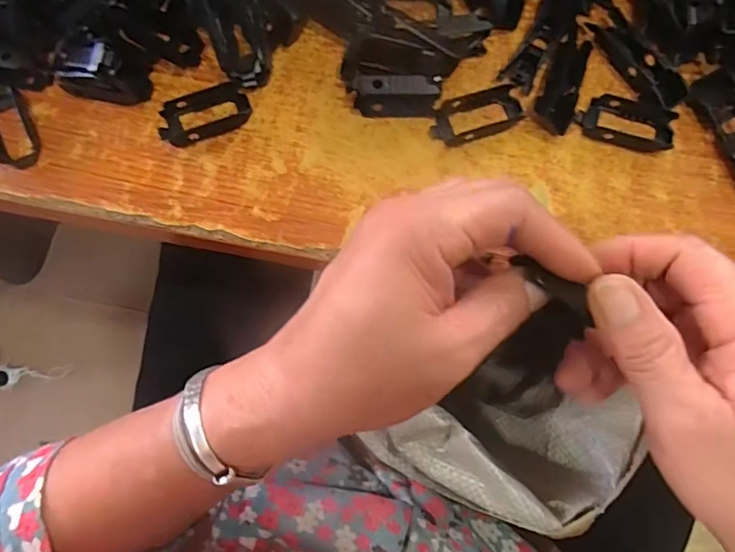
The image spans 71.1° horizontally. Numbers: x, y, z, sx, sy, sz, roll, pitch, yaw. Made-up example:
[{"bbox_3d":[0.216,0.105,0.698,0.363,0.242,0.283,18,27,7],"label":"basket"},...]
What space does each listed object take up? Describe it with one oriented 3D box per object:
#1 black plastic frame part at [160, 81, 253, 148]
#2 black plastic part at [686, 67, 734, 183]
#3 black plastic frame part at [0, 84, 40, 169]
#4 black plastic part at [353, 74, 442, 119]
[{"bbox_3d":[-0.091,-0.089,0.284,0.050,0.009,0.027,-26,73,-4],"label":"black plastic frame part"},{"bbox_3d":[0.198,-0.078,0.276,0.018,0.017,0.067,-20,73,-3],"label":"black plastic part"},{"bbox_3d":[-0.196,-0.084,0.280,0.023,0.013,0.054,-23,73,-4],"label":"black plastic frame part"},{"bbox_3d":[0.016,-0.097,0.279,0.045,0.024,0.012,-1,73,3],"label":"black plastic part"}]

